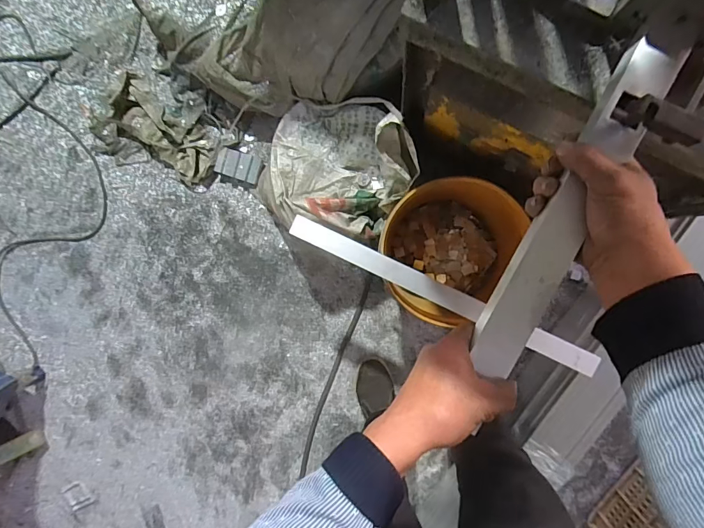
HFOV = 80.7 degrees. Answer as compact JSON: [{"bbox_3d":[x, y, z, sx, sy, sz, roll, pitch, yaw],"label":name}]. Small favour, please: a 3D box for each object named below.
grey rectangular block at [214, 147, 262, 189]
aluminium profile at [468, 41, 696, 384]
[{"bbox_3d":[-0.325,-0.274,1.191,0.131,0.025,0.089,17,94,5],"label":"grey rectangular block"},{"bbox_3d":[0.196,-0.051,0.371,0.047,0.022,0.327,27,94,5],"label":"aluminium profile"}]

